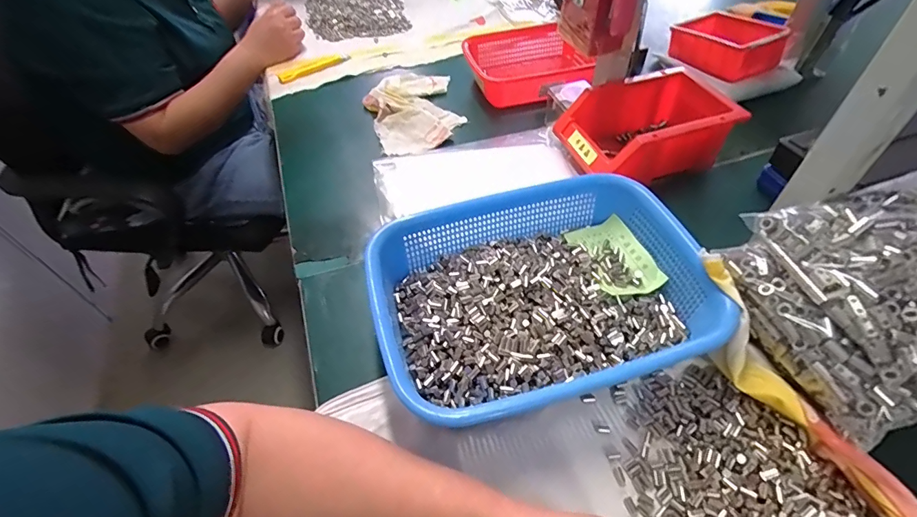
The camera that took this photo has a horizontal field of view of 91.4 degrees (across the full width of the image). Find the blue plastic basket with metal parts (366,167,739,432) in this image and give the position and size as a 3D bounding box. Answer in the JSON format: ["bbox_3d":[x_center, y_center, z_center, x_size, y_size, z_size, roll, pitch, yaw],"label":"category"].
[{"bbox_3d":[0.071,0.034,0.409,0.280,0.071,0.209,-15,50,-10],"label":"blue plastic basket with metal parts"}]

